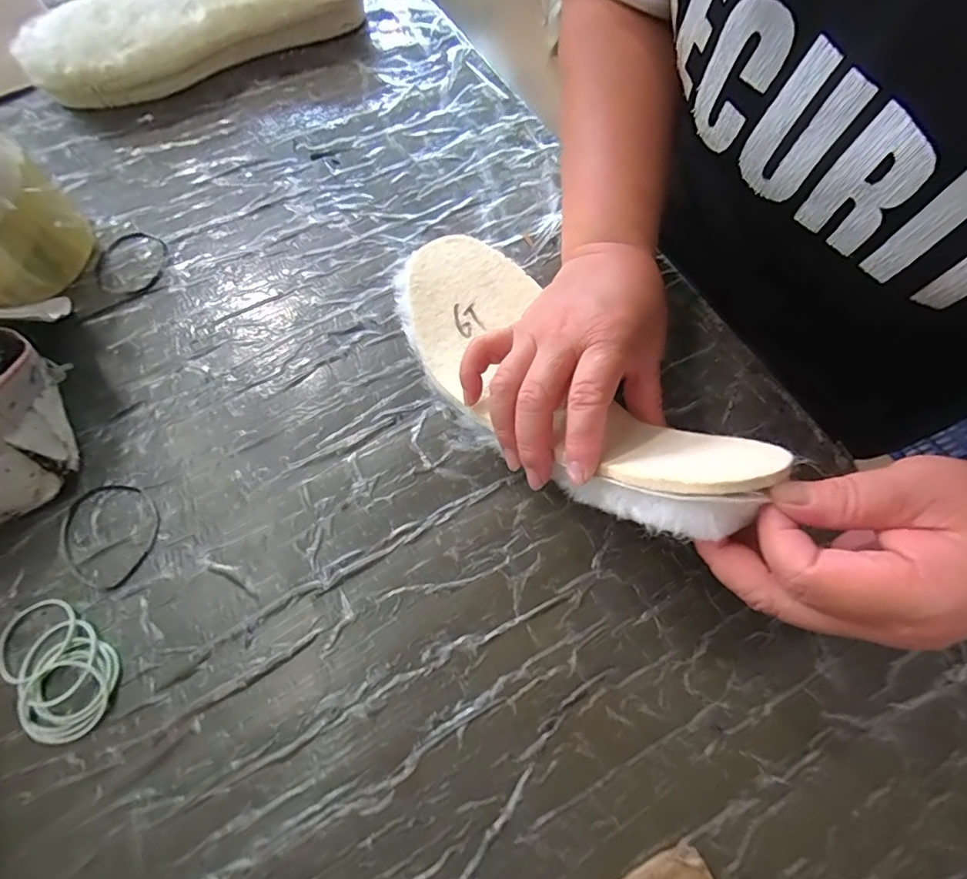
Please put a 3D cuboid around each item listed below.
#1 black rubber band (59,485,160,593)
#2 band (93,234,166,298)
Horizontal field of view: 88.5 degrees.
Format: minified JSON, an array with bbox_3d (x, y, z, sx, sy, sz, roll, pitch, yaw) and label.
[{"bbox_3d":[-0.224,0.055,0.296,0.062,0.004,0.055,37,74,13],"label":"black rubber band"},{"bbox_3d":[-0.258,-0.130,0.365,0.048,0.004,0.056,16,70,6],"label":"band"}]

